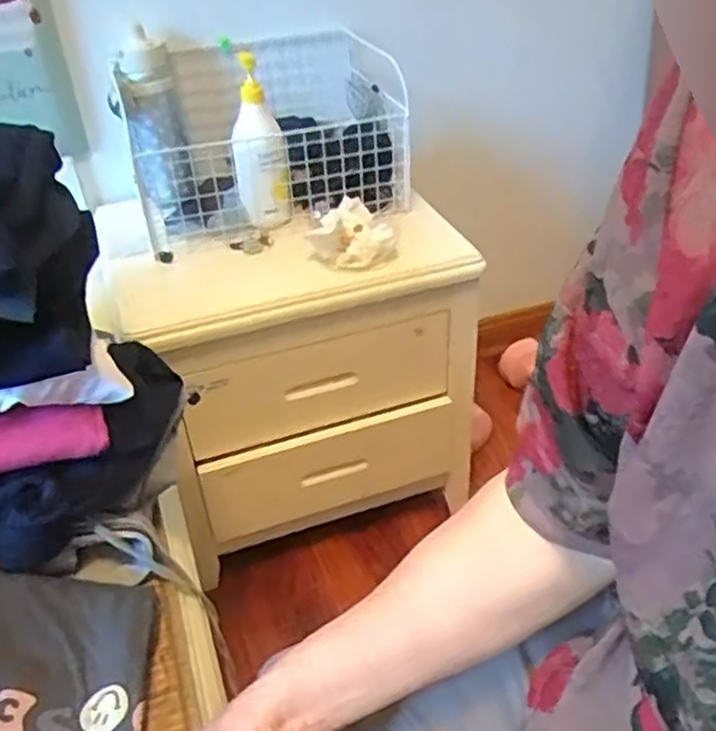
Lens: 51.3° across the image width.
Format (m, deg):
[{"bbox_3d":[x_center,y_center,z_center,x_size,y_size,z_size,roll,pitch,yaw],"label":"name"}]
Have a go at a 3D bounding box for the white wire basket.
[{"bbox_3d":[-0.125,-0.342,1.117,0.432,0.230,0.334,-9,38,-7],"label":"white wire basket"}]

